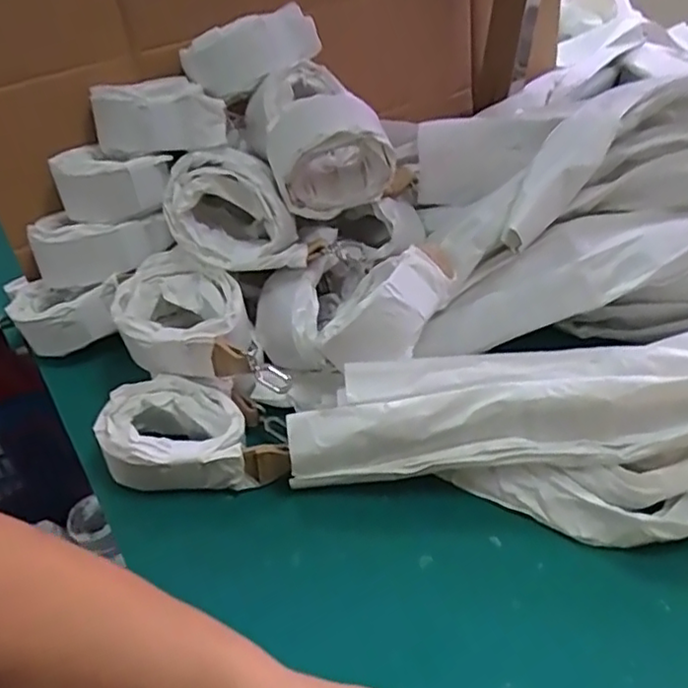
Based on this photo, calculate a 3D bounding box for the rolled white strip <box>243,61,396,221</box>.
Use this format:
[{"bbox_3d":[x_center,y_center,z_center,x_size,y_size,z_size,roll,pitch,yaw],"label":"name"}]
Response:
[{"bbox_3d":[-0.021,-0.172,0.545,0.100,0.084,0.127,-14,47,-15],"label":"rolled white strip"}]

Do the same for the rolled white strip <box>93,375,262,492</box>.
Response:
[{"bbox_3d":[-0.124,0.073,0.487,0.106,0.061,0.077,-5,45,-5],"label":"rolled white strip"}]

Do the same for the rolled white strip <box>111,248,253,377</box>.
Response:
[{"bbox_3d":[-0.126,-0.020,0.512,0.103,0.054,0.088,8,45,7],"label":"rolled white strip"}]

